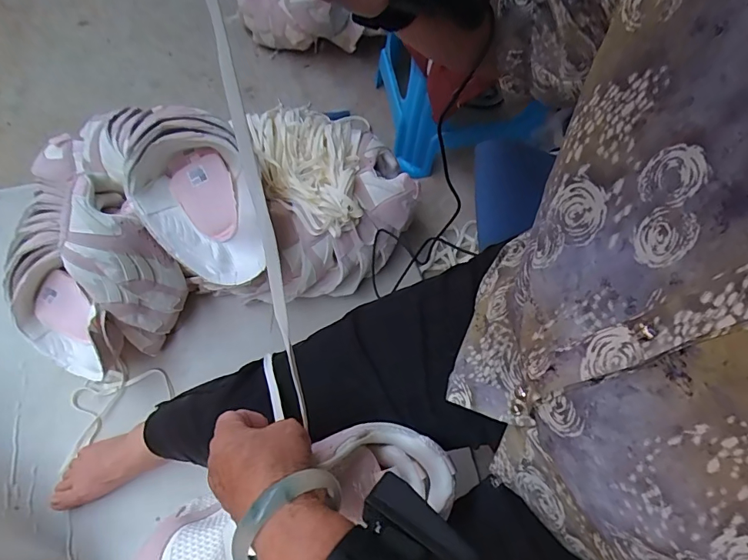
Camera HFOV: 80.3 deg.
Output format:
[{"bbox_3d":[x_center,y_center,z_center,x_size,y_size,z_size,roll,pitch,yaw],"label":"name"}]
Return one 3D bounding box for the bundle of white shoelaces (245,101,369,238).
[{"bbox_3d":[-0.106,-0.198,0.731,0.192,0.081,0.303,-13,68,-10],"label":"bundle of white shoelaces"}]

